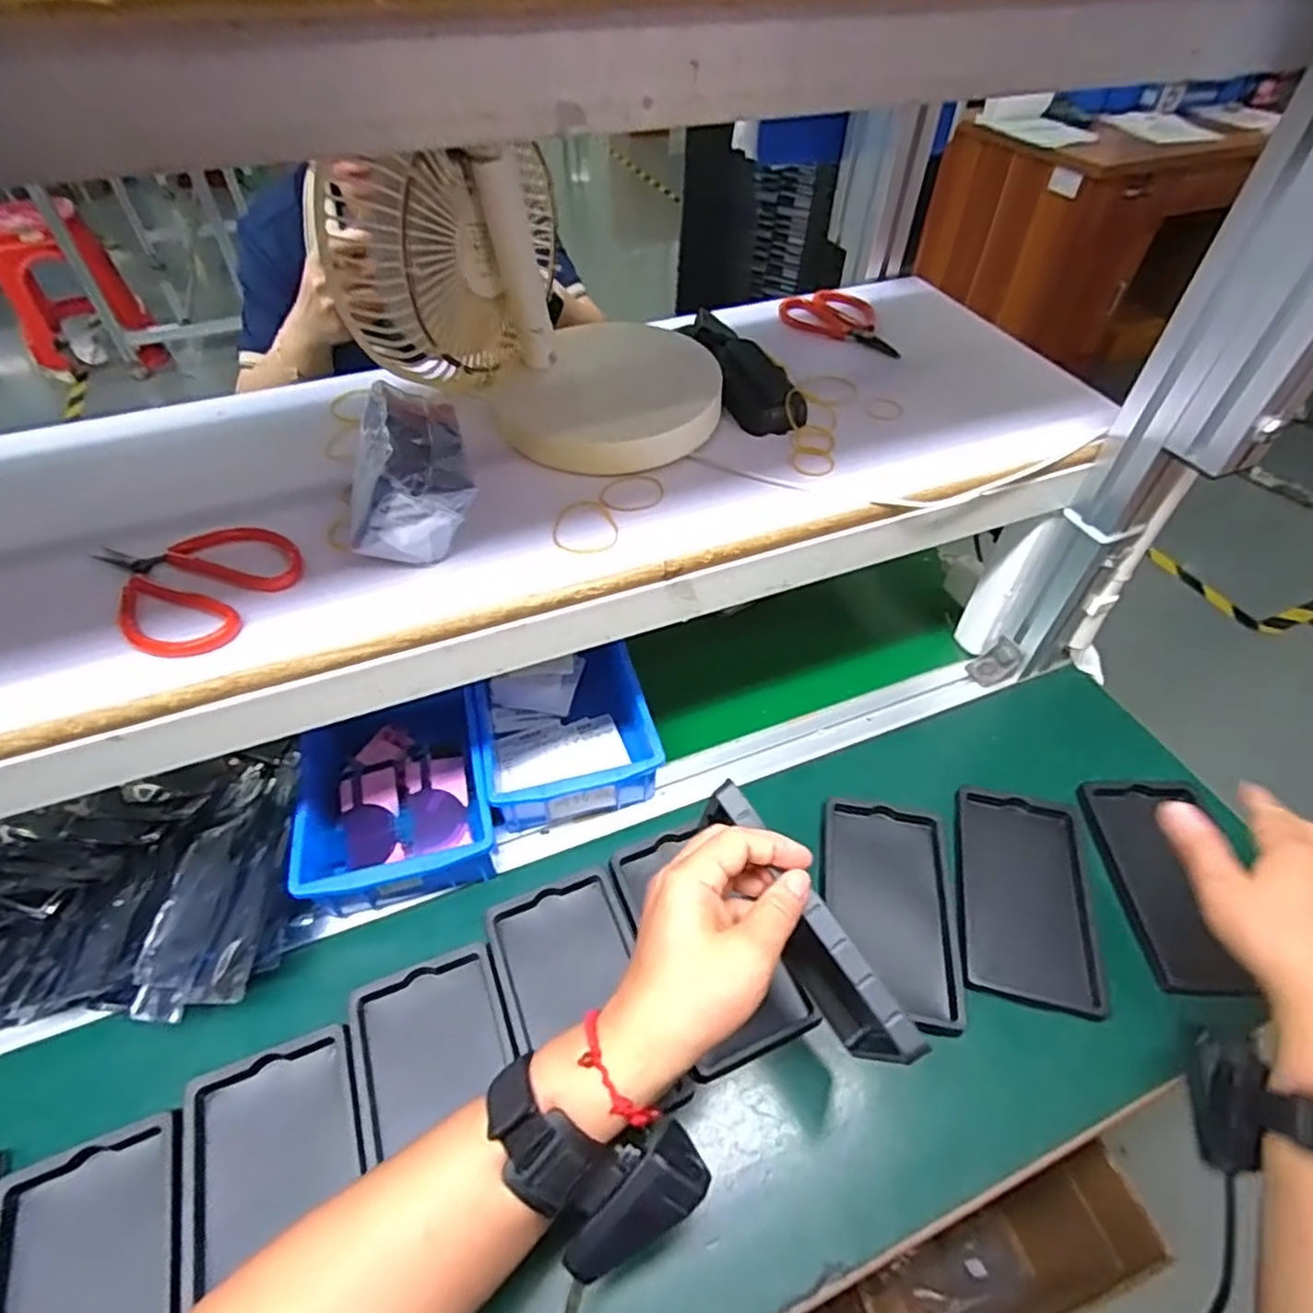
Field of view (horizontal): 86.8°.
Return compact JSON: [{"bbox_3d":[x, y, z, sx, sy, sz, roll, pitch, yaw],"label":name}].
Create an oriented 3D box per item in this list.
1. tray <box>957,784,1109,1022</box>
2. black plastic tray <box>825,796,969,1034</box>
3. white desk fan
[{"bbox_3d":[0.276,0.175,0.518,0.096,0.009,0.159,11,50,9],"label":"tray"},{"bbox_3d":[0.171,0.183,0.511,0.092,0.018,0.153,8,49,6],"label":"black plastic tray"},{"bbox_3d":[-0.068,-0.234,0.462,0.210,0.159,0.166,25,53,20],"label":"white desk fan"}]

